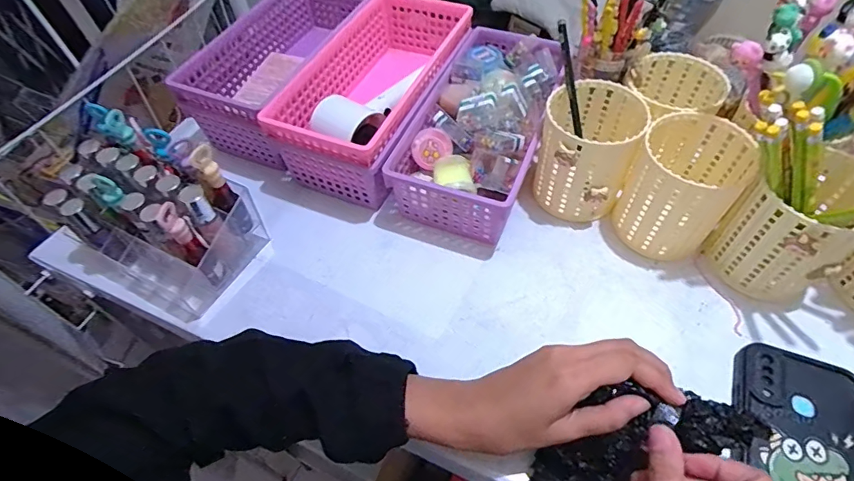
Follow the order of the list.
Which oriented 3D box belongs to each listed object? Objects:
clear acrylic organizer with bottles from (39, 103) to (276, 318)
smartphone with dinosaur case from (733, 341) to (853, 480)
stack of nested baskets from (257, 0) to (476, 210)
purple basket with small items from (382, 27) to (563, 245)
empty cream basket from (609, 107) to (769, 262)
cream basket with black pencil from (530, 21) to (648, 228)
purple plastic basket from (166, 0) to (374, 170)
[{"bbox_3d":[-0.234,-0.026,0.394,0.135,0.120,0.098,22,58,18],"label":"clear acrylic organizer with bottles"},{"bbox_3d":[0.252,0.149,0.312,0.080,0.007,0.162,16,56,14],"label":"smartphone with dinosaur case"},{"bbox_3d":[-0.046,-0.159,0.495,0.115,0.083,0.242,18,57,16],"label":"stack of nested baskets"},{"bbox_3d":[0.061,-0.120,0.473,0.116,0.083,0.236,18,56,15],"label":"purple basket with small items"},{"bbox_3d":[0.218,-0.045,0.405,0.079,0.097,0.084,34,62,24],"label":"empty cream basket"},{"bbox_3d":[0.145,-0.091,0.426,0.082,0.121,0.091,16,56,14],"label":"cream basket with black pencil"},{"bbox_3d":[-0.144,-0.205,0.532,0.132,0.085,0.259,22,58,18],"label":"purple plastic basket"}]

